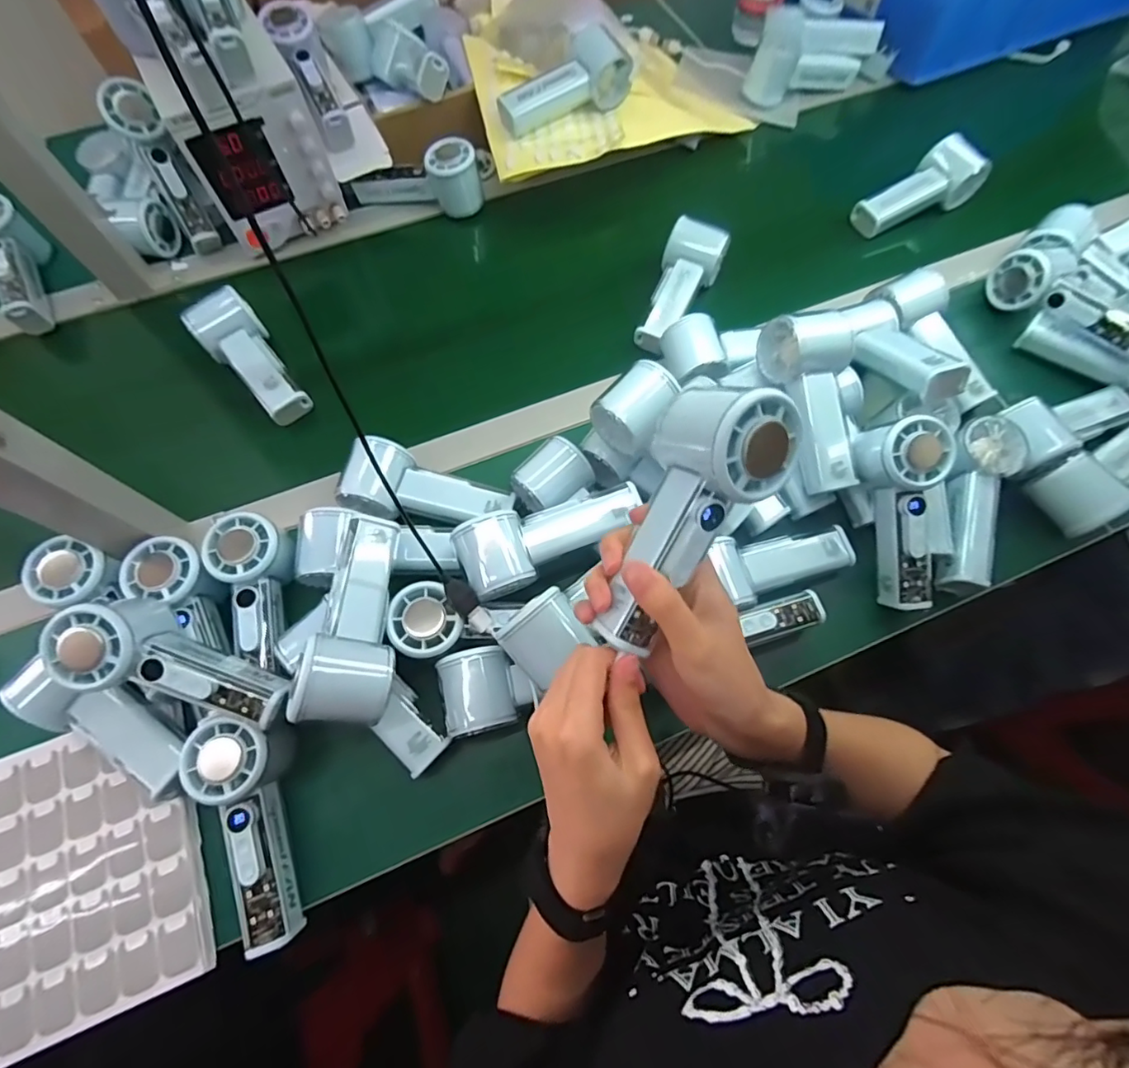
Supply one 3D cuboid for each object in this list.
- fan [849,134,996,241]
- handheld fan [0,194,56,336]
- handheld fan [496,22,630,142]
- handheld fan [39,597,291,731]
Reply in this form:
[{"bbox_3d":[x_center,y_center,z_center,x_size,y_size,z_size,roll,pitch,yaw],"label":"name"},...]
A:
[{"bbox_3d":[0.412,-0.397,0.618,0.139,0.050,0.074,-35,72,-13],"label":"fan"},{"bbox_3d":[-0.593,-0.286,0.575,0.053,0.059,0.159,-23,85,-7],"label":"handheld fan"},{"bbox_3d":[-0.005,-0.508,0.601,0.155,0.042,0.073,-27,70,-10],"label":"handheld fan"},{"bbox_3d":[-0.268,0.093,0.377,0.149,0.055,0.060,24,72,-6],"label":"handheld fan"}]

